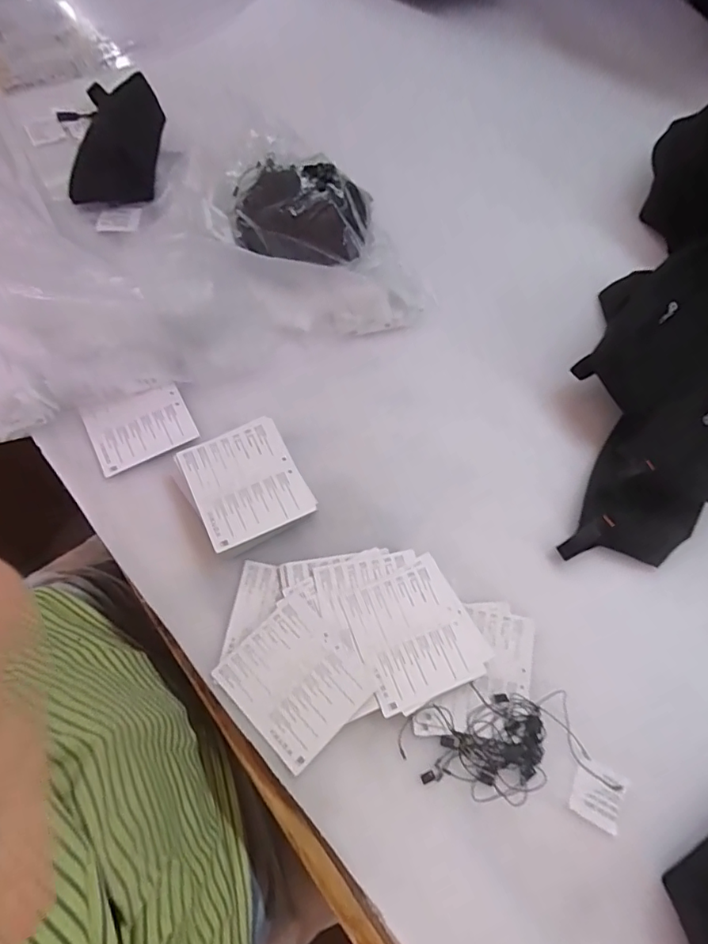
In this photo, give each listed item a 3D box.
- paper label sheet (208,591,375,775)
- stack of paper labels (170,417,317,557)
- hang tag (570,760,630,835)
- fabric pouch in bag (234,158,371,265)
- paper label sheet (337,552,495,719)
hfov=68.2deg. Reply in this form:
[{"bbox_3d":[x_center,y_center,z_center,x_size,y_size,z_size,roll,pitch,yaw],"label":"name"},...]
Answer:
[{"bbox_3d":[-0.044,0.162,0.409,0.092,0.009,0.098,-40,76,-20],"label":"paper label sheet"},{"bbox_3d":[-0.096,0.013,0.457,0.096,0.025,0.104,-25,71,-16],"label":"stack of paper labels"},{"bbox_3d":[0.191,0.251,0.406,0.040,0.007,0.041,28,65,9],"label":"hang tag"},{"bbox_3d":[-0.053,-0.279,0.545,0.141,0.047,0.112,5,70,-3],"label":"fabric pouch in bag"},{"bbox_3d":[0.050,0.131,0.430,0.098,0.005,0.101,-20,69,-16],"label":"paper label sheet"}]

